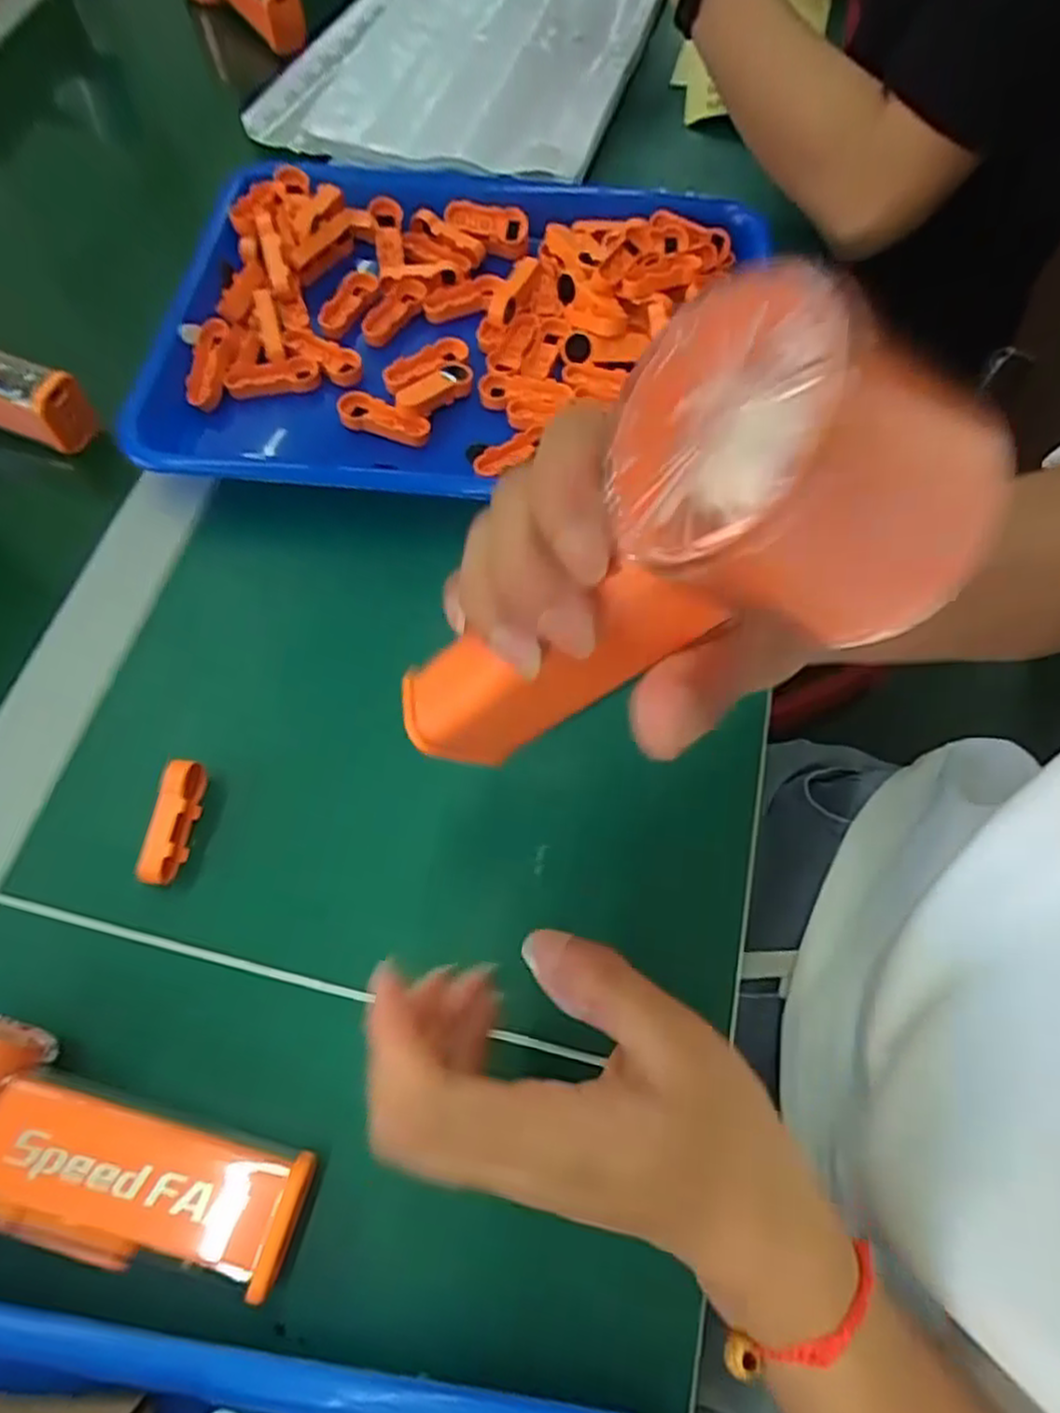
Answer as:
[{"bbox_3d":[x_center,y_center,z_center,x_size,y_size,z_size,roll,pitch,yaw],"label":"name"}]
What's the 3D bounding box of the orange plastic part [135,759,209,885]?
[{"bbox_3d":[-0.146,0.047,0.302,0.015,0.014,0.049,8,65,4],"label":"orange plastic part"}]

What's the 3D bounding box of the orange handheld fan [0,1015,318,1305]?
[{"bbox_3d":[-0.145,0.145,0.238,0.143,0.054,0.056,21,66,-7],"label":"orange handheld fan"}]

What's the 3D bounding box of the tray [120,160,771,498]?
[{"bbox_3d":[-0.040,-0.205,0.402,0.302,0.041,0.231,5,65,3],"label":"tray"}]

